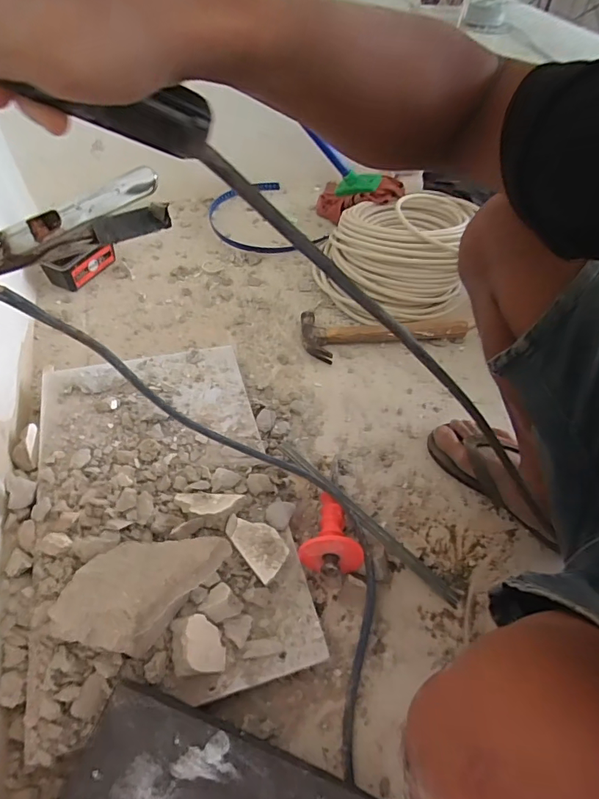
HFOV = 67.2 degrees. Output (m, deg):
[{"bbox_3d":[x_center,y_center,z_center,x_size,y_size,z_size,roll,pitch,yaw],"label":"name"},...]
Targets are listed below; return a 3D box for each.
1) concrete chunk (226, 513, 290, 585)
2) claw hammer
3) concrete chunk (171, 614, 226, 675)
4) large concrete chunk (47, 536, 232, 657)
[{"bbox_3d":[-0.050,0.175,0.545,0.047,0.030,0.084,-34,61,-26],"label":"concrete chunk"},{"bbox_3d":[0.147,-0.133,0.837,0.289,0.040,0.109,-8,53,-10],"label":"claw hammer"},{"bbox_3d":[-0.105,0.253,0.466,0.052,0.032,0.051,-4,53,-7],"label":"concrete chunk"},{"bbox_3d":[-0.165,0.191,0.478,0.104,0.061,0.169,38,59,23],"label":"large concrete chunk"}]

